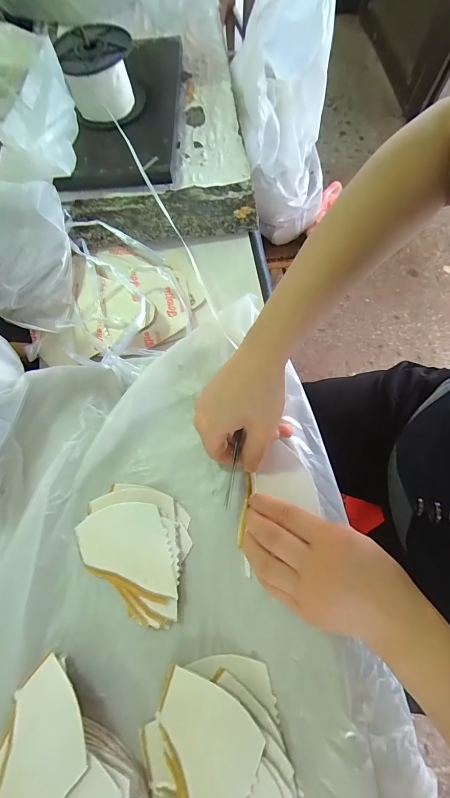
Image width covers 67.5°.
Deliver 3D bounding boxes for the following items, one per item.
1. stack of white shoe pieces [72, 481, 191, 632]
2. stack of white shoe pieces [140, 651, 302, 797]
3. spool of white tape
[{"bbox_3d":[-0.079,0.127,0.284,0.094,0.013,0.100,10,71,3],"label":"stack of white shoe pieces"},{"bbox_3d":[-0.003,0.263,0.233,0.098,0.021,0.136,-15,71,-5],"label":"stack of white shoe pieces"},{"bbox_3d":[-0.151,-0.398,0.414,0.087,0.060,0.096,-19,73,-5],"label":"spool of white tape"}]

